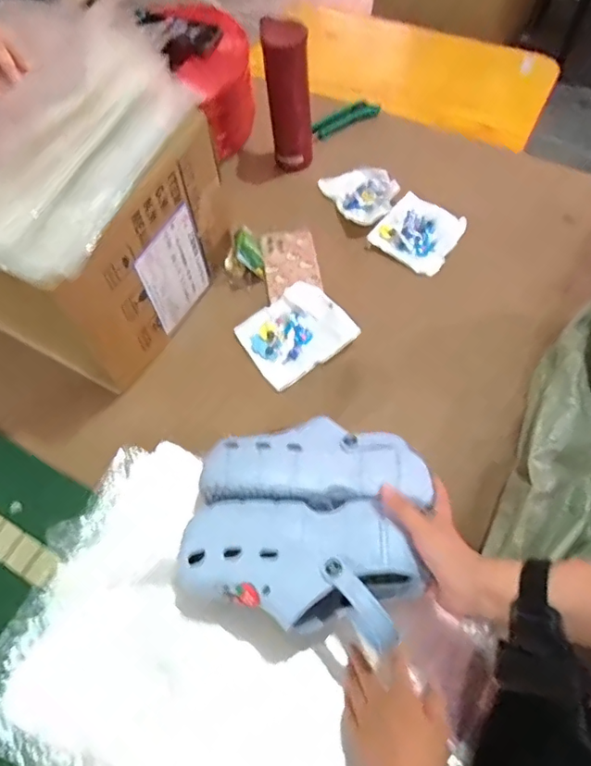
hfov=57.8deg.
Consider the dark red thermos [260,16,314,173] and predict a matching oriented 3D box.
[{"bbox_3d":[-0.010,-0.440,0.828,0.069,0.211,0.056,-4,62,0],"label":"dark red thermos"}]

